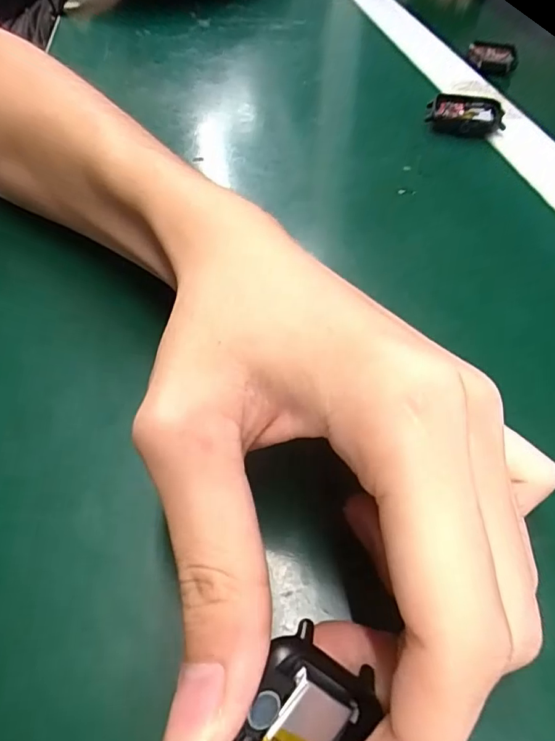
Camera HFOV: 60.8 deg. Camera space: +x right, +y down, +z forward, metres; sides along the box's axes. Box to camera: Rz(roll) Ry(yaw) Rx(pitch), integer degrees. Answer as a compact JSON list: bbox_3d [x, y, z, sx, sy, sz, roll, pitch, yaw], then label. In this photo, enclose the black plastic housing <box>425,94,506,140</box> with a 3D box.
[{"bbox_3d":[0.121,-0.164,0.305,0.046,0.012,0.034,6,51,4],"label":"black plastic housing"}]

